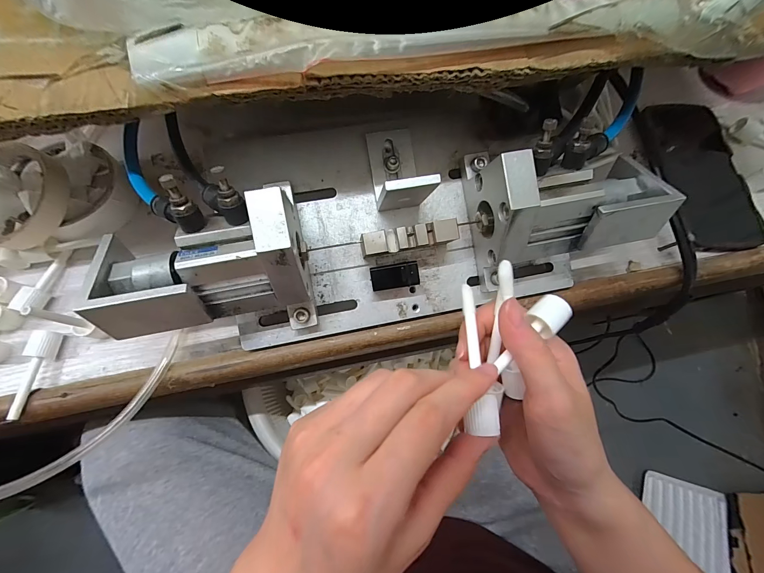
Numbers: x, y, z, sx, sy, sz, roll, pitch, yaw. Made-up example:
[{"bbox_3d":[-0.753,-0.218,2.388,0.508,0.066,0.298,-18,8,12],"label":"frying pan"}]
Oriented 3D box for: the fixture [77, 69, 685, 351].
[{"bbox_3d":[0.020,-0.047,0.244,0.403,0.106,0.133,-10,74,-5],"label":"fixture"}]

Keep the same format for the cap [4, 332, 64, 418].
[{"bbox_3d":[-0.268,0.066,0.246,0.013,0.014,0.064,10,73,1],"label":"cap"}]

